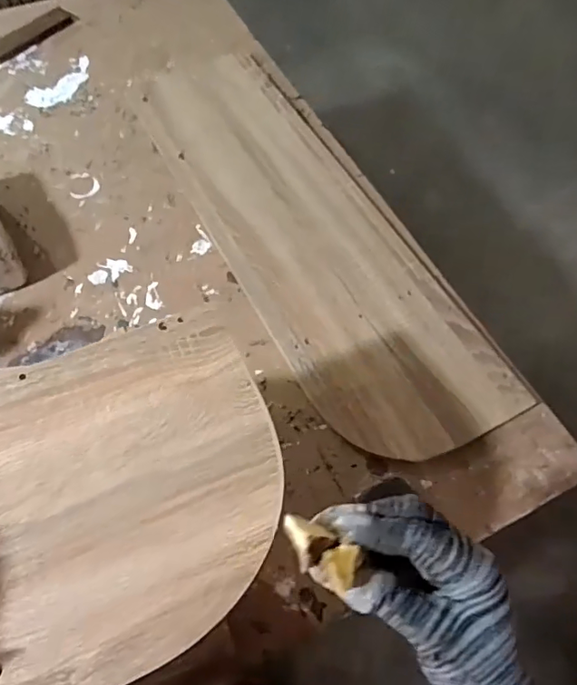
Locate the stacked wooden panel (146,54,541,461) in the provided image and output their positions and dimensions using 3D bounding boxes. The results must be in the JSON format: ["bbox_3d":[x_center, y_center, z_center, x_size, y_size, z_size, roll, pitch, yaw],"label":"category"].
[{"bbox_3d":[0.017,-0.183,0.781,0.240,0.022,0.771,-22,63,-16],"label":"stacked wooden panel"}]

